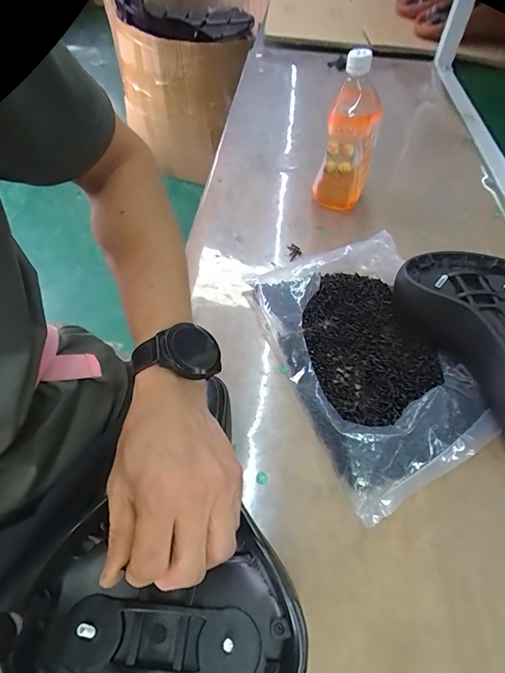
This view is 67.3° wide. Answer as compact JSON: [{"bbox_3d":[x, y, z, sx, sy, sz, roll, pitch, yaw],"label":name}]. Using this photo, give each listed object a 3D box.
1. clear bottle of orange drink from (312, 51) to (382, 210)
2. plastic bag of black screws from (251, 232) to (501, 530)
[{"bbox_3d":[0.143,-0.287,0.558,0.069,0.206,0.090,18,53,11],"label":"clear bottle of orange drink"},{"bbox_3d":[0.143,0.010,0.432,0.211,0.041,0.302,-15,54,-14],"label":"plastic bag of black screws"}]

